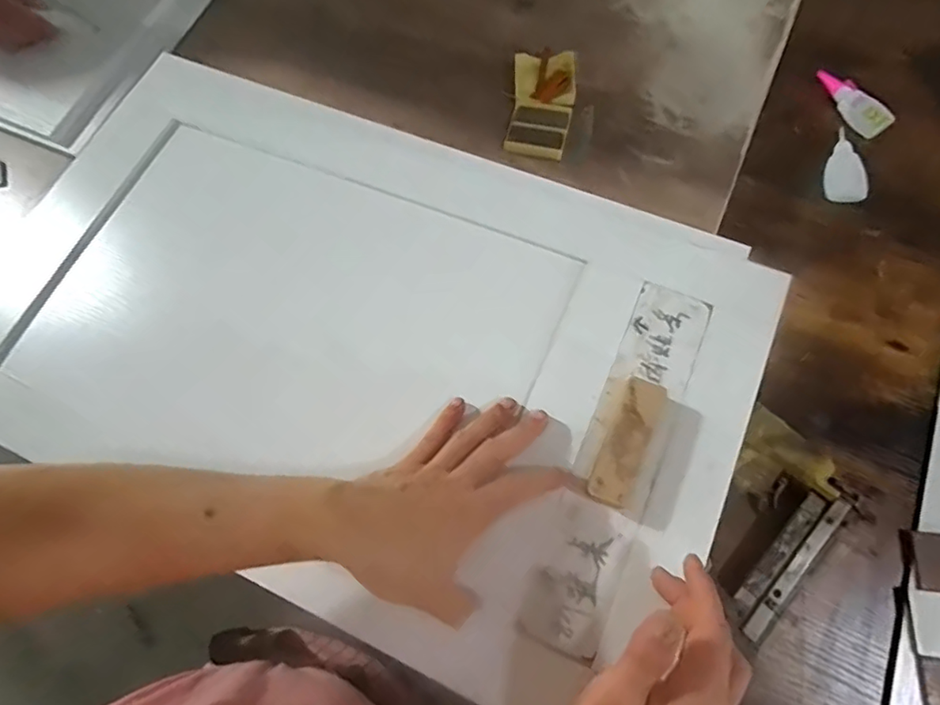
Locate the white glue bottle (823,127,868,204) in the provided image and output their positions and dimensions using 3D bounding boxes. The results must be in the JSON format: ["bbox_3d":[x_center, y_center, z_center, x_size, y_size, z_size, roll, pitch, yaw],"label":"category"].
[{"bbox_3d":[0.426,-0.213,0.622,0.042,0.013,0.090,5,71,7],"label":"white glue bottle"}]

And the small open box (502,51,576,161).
[{"bbox_3d":[0.090,-0.313,0.681,0.076,0.022,0.148,6,71,7],"label":"small open box"}]

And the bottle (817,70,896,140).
[{"bbox_3d":[0.452,-0.297,0.644,0.040,0.022,0.097,-34,72,-7],"label":"bottle"}]

